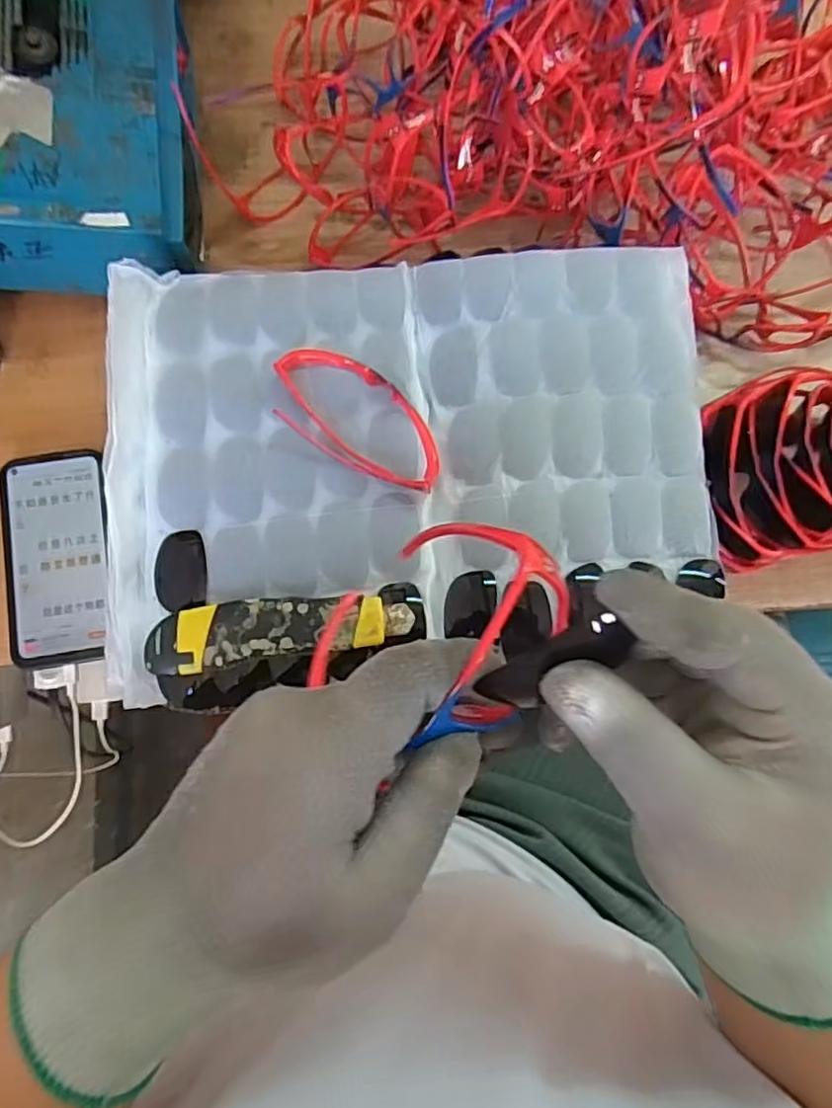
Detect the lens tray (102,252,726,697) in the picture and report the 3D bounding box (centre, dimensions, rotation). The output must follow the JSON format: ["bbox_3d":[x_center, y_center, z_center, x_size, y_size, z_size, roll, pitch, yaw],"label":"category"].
[{"bbox_3d":[0.000,-0.076,0.433,0.380,0.028,0.257,-5,81,-3],"label":"lens tray"}]

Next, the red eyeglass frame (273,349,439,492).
[{"bbox_3d":[-0.036,-0.089,0.424,0.123,0.025,0.061,29,81,2],"label":"red eyeglass frame"}]

